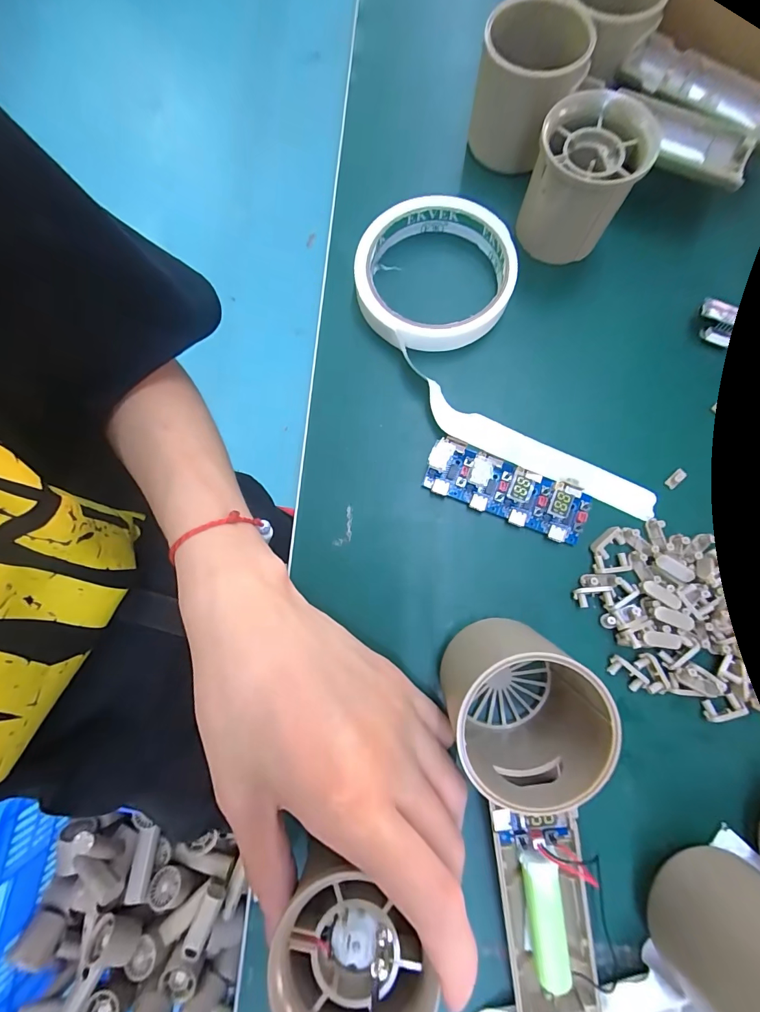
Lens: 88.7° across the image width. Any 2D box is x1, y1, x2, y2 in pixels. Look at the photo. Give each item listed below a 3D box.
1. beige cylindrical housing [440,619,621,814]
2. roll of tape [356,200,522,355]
[{"bbox_3d":[0.056,0.086,0.165,0.056,0.061,0.060,0,80,1],"label":"beige cylindrical housing"},{"bbox_3d":[0.032,-0.136,0.232,0.089,0.026,0.087,0,80,1],"label":"roll of tape"}]

